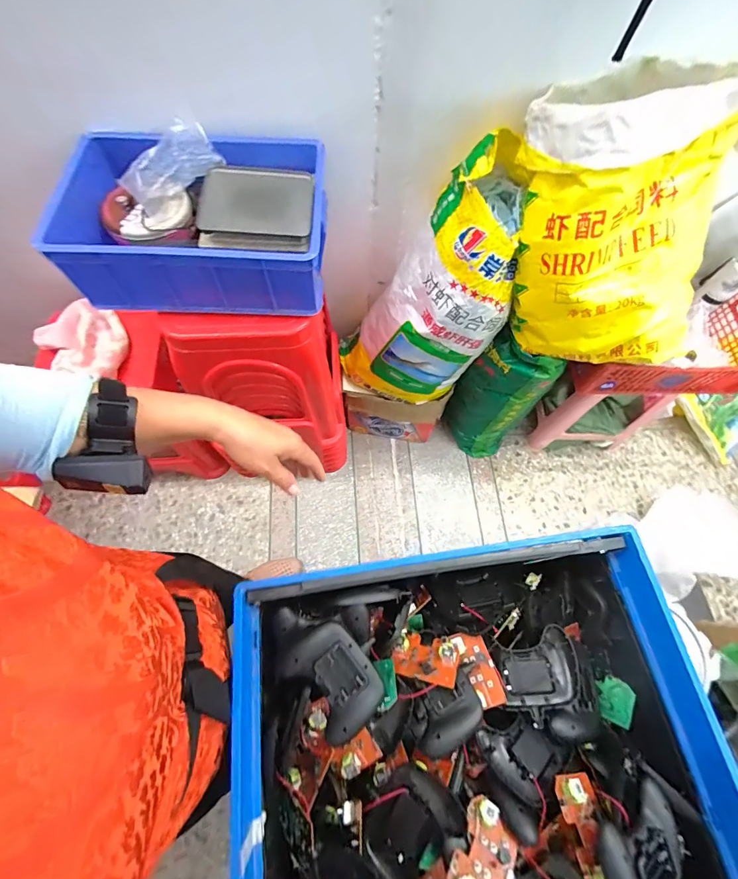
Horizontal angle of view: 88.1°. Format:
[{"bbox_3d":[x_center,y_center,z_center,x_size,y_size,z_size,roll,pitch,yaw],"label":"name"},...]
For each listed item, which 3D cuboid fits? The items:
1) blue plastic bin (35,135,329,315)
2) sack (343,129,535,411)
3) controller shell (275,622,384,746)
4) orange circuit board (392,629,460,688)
[{"bbox_3d":[-0.296,-0.398,0.711,0.422,0.158,0.287,-1,69,-2],"label":"blue plastic bin"},{"bbox_3d":[0.183,-0.356,0.937,0.216,0.609,0.297,-20,68,-36],"label":"sack"},{"bbox_3d":[-0.042,0.281,0.452,0.087,0.019,0.121,-41,75,-15],"label":"controller shell"},{"bbox_3d":[0.075,0.288,0.505,0.083,0.009,0.055,-1,39,27],"label":"orange circuit board"}]

